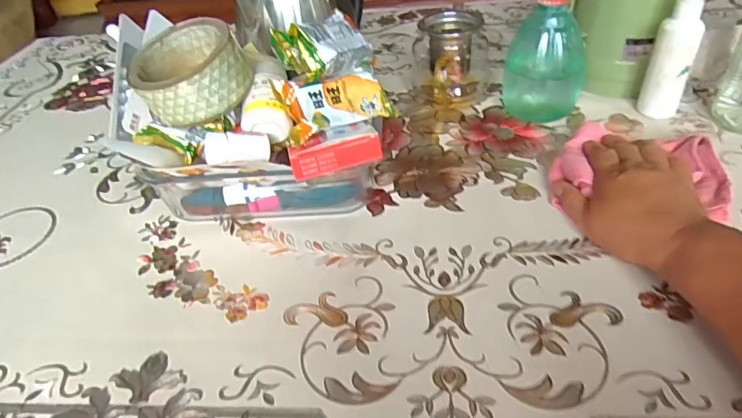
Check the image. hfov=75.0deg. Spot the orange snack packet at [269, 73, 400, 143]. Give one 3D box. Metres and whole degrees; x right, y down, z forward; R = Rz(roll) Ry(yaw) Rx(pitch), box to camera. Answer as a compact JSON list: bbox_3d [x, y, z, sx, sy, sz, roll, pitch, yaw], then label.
[{"bbox_3d":[-0.028,-0.089,0.395,0.093,0.017,0.050,-22,83,-30],"label":"orange snack packet"}]

